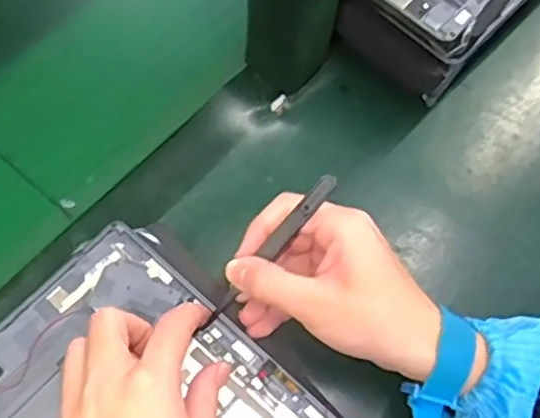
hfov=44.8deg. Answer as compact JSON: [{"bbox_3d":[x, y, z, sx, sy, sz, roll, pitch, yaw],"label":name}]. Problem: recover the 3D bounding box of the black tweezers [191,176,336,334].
[{"bbox_3d":[-0.001,0.023,0.371,0.009,0.008,0.111,46,108,17],"label":"black tweezers"}]

